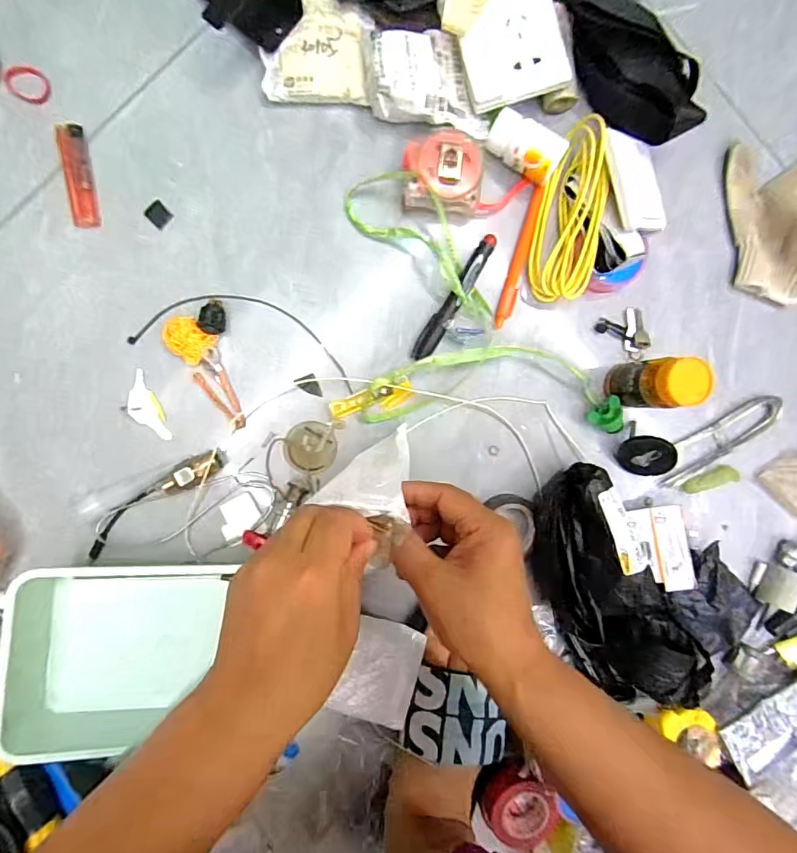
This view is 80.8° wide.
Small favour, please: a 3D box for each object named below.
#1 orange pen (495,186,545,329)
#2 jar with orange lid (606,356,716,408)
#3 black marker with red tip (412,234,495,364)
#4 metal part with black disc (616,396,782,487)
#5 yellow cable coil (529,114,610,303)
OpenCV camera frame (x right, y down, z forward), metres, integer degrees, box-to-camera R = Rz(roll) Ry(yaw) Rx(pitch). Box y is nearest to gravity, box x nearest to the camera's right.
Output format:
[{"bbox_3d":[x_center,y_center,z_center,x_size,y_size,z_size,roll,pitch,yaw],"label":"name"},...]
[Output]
[{"bbox_3d":[0.115,-0.158,0.440,0.013,0.009,0.132,16,90,-7],"label":"orange pen"},{"bbox_3d":[0.225,-0.036,0.418,0.049,0.090,0.043,0,92,-7],"label":"jar with orange lid"},{"bbox_3d":[0.052,-0.119,0.432,0.020,0.012,0.130,31,89,-7],"label":"black marker with red tip"},{"bbox_3d":[0.306,0.018,0.461,0.181,0.027,0.068,-10,93,-6],"label":"metal part with black disc"},{"bbox_3d":[0.154,-0.192,0.419,0.053,0.050,0.149,3,92,-7],"label":"yellow cable coil"}]

